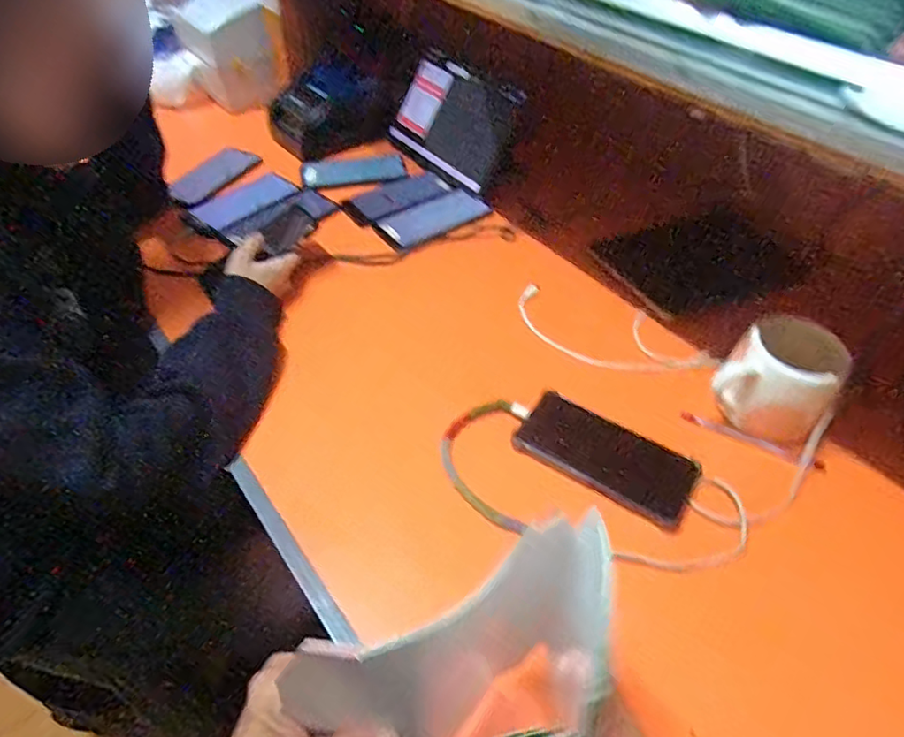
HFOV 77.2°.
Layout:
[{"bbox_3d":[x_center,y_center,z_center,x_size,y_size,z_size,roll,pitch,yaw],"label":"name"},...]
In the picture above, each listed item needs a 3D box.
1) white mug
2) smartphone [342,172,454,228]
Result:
[{"bbox_3d":[0.322,0.004,0.552,0.098,0.098,0.125,32,54,24],"label":"white mug"},{"bbox_3d":[-0.079,-0.257,0.844,0.159,0.015,0.069,-30,55,-26],"label":"smartphone"}]

